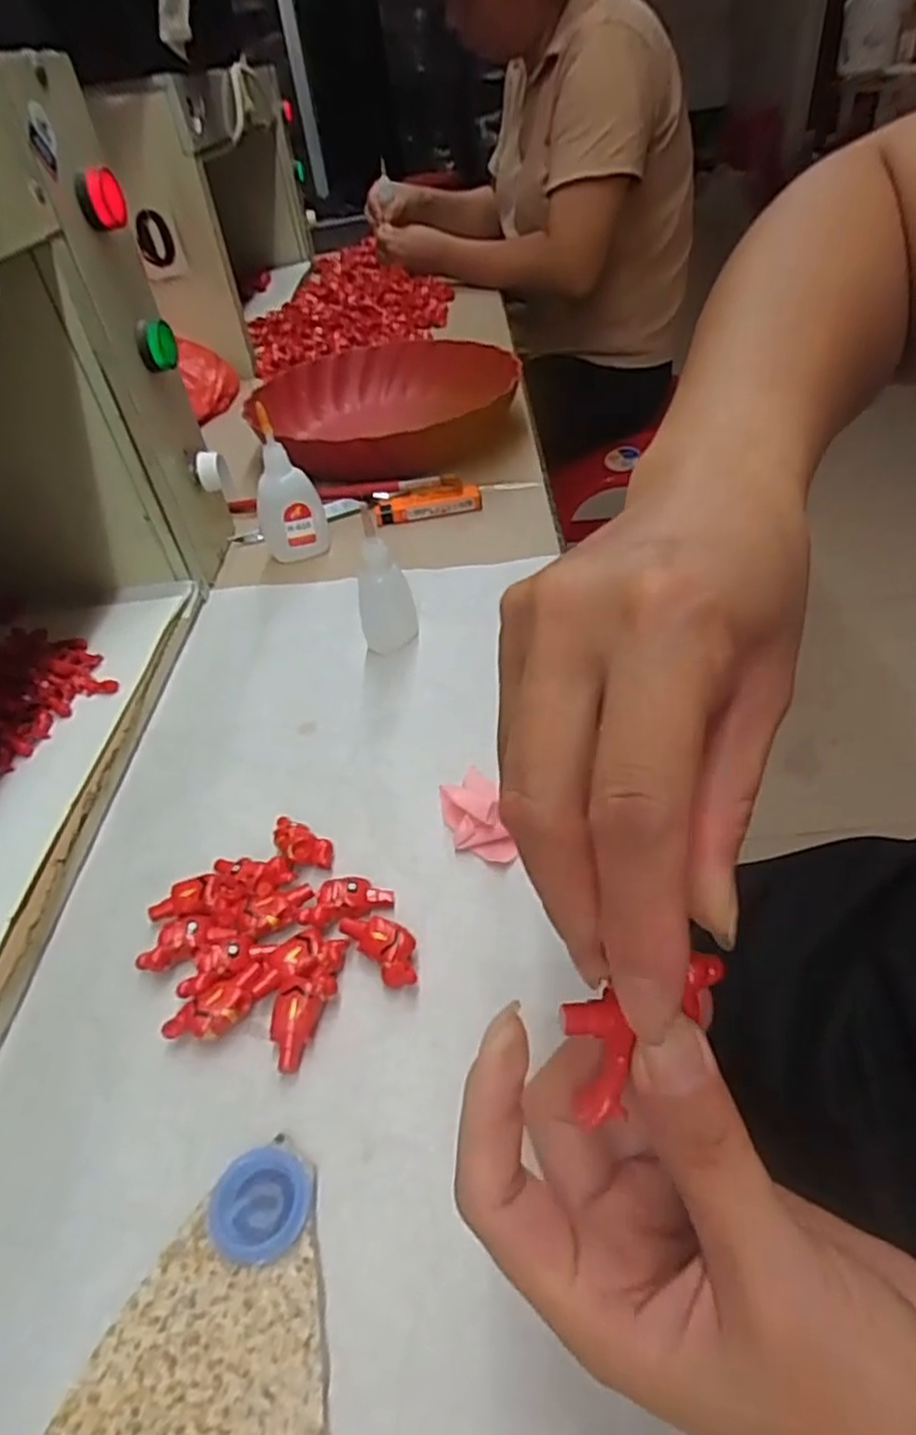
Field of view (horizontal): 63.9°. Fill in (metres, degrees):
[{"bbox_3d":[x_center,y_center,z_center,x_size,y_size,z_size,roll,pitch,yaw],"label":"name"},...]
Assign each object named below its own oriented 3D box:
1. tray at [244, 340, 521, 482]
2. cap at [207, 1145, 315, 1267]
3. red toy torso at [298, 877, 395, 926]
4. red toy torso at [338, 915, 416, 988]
[{"bbox_3d":[-0.057,-0.278,0.685,0.229,0.069,0.229,-23,42,-14],"label":"tray"},{"bbox_3d":[-0.060,0.148,0.223,0.029,0.009,0.029,-6,41,5],"label":"cap"},{"bbox_3d":[-0.046,0.074,0.300,0.038,0.008,0.016,-16,41,-7],"label":"red toy torso"},{"bbox_3d":[-0.028,0.088,0.283,0.017,0.012,0.037,-34,46,-25],"label":"red toy torso"}]

